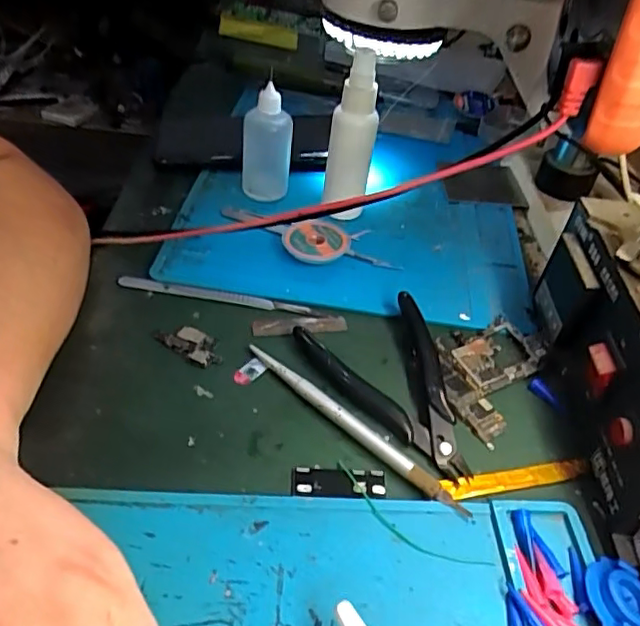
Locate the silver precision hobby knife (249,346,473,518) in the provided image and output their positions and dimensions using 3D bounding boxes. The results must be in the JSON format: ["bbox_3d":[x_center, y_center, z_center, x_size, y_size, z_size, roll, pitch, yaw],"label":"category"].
[{"bbox_3d":[0.014,0.056,0.303,0.141,0.007,0.009,34,49,28],"label":"silver precision hobby knife"}]

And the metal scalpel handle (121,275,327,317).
[{"bbox_3d":[-0.061,-0.010,0.369,0.128,0.007,0.008,8,42,2],"label":"metal scalpel handle"}]

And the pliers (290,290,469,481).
[{"bbox_3d":[0.044,0.039,0.321,0.077,0.012,0.114,-13,45,-20],"label":"pliers"}]

